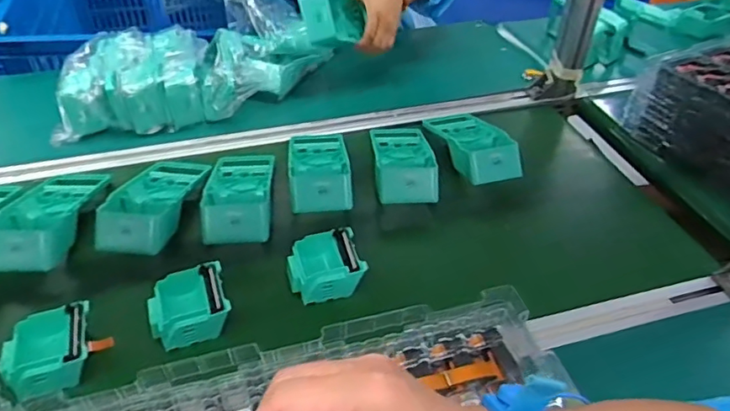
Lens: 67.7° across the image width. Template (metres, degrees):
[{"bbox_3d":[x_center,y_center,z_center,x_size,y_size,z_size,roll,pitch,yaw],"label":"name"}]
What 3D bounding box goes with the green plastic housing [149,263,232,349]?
[{"bbox_3d":[-0.185,0.107,0.578,0.076,0.039,0.073,-12,44,-14],"label":"green plastic housing"}]

